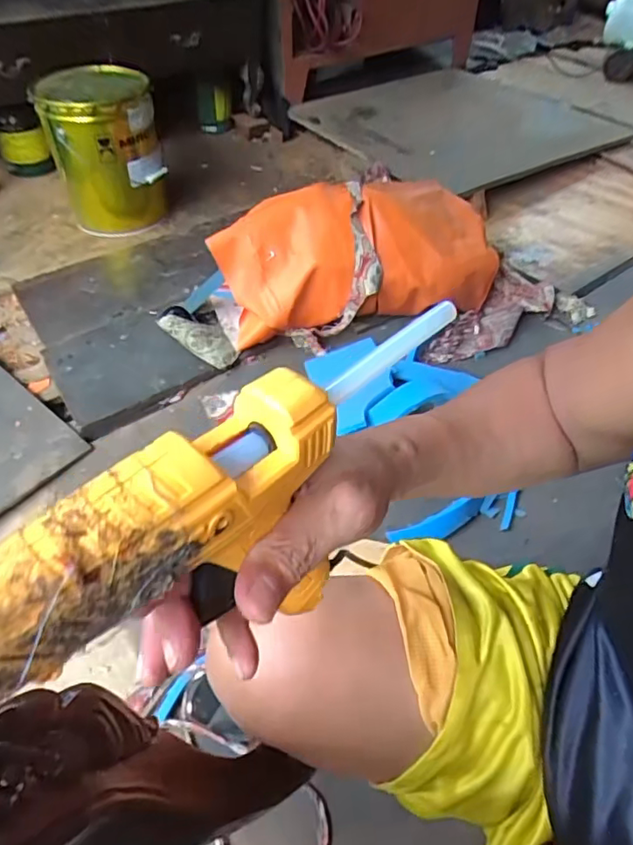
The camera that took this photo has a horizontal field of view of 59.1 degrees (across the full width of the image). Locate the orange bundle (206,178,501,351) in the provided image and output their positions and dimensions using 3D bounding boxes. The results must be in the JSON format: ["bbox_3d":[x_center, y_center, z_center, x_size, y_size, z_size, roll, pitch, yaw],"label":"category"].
[{"bbox_3d":[0.080,-0.337,1.140,0.555,0.211,0.222,-11,51,-13],"label":"orange bundle"}]

